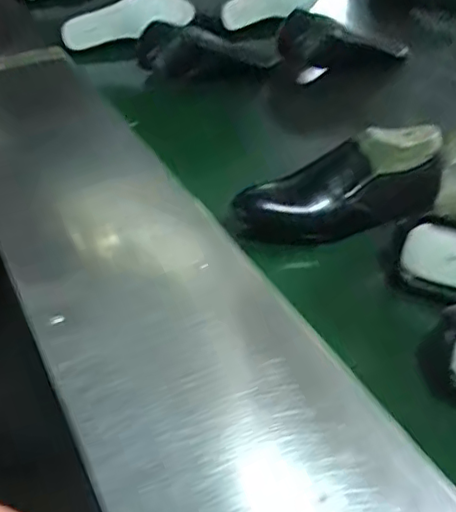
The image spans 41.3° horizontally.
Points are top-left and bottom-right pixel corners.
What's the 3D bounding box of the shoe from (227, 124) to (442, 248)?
[{"bbox_3d":[0.135,-0.075,0.717,0.267,0.093,0.078,-20,42,2],"label":"shoe"}]

